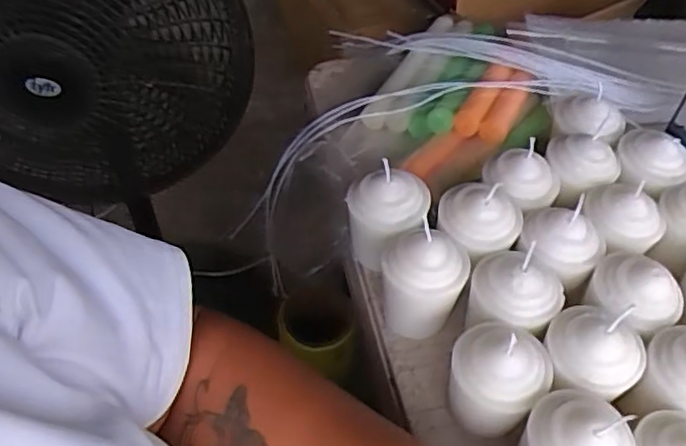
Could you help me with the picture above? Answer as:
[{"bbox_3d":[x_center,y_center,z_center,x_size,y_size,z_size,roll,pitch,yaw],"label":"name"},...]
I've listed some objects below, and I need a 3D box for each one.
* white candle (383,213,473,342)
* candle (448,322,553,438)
[{"bbox_3d":[0.053,0.039,0.429,0.056,0.079,0.054,9,49,5],"label":"white candle"},{"bbox_3d":[0.092,0.097,0.385,0.056,0.072,0.060,29,54,21],"label":"candle"}]

